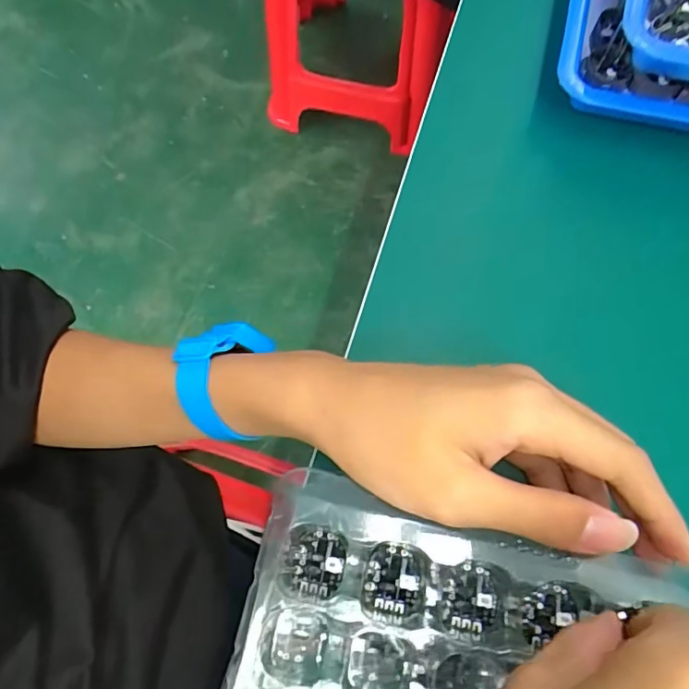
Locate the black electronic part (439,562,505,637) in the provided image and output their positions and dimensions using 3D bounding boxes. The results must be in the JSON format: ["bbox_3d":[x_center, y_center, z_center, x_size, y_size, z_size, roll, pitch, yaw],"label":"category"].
[{"bbox_3d":[0.052,0.103,0.209,0.024,0.004,0.026,2,73,0],"label":"black electronic part"}]

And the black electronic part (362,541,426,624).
[{"bbox_3d":[0.021,0.098,0.212,0.024,0.004,0.030,10,73,2],"label":"black electronic part"}]

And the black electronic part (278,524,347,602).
[{"bbox_3d":[-0.013,0.091,0.214,0.025,0.004,0.029,16,73,4],"label":"black electronic part"}]

